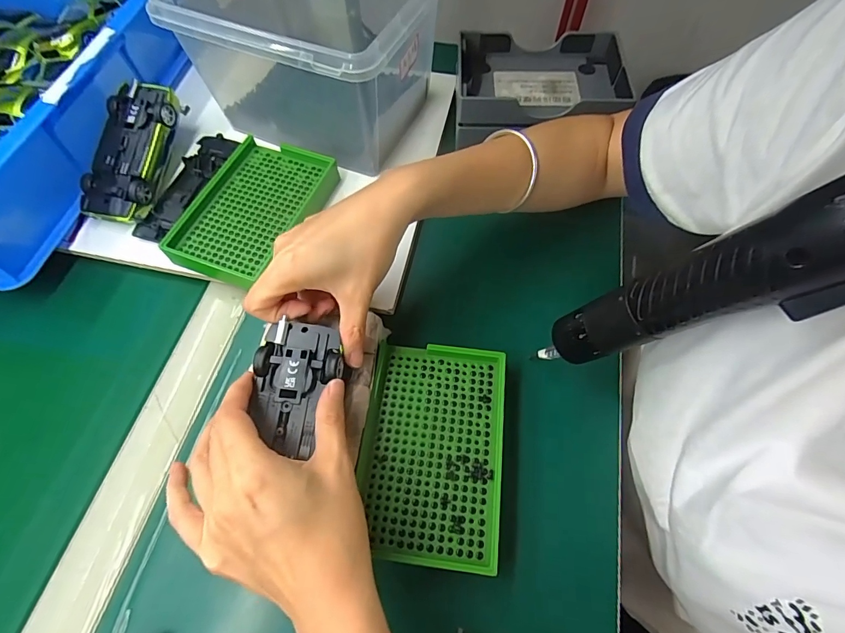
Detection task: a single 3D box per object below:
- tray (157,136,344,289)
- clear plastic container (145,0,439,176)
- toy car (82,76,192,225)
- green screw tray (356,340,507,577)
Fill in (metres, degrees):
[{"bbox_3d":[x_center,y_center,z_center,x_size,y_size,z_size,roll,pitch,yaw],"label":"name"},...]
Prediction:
[{"bbox_3d":[-0.150,-0.094,0.368,0.100,0.021,0.139,20,64,11],"label":"tray"},{"bbox_3d":[-0.098,-0.254,0.386,0.226,0.107,0.184,22,65,12],"label":"clear plastic container"},{"bbox_3d":[-0.260,-0.148,0.381,0.055,0.029,0.132,8,77,2],"label":"toy car"},{"bbox_3d":[0.007,0.085,0.279,0.092,0.019,0.134,6,63,4],"label":"green screw tray"}]

